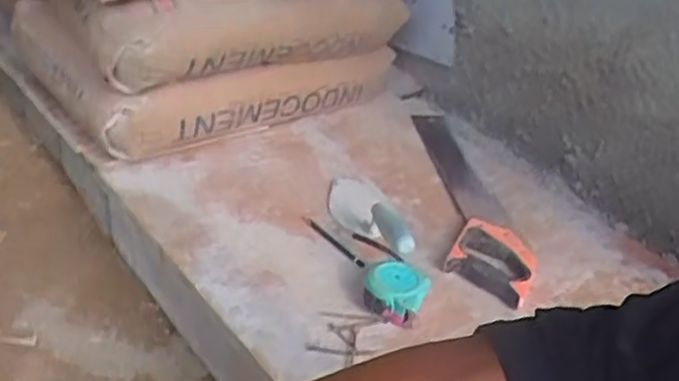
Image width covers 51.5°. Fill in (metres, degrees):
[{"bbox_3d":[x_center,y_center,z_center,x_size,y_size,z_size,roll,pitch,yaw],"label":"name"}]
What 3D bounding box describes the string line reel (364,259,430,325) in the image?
[{"bbox_3d":[0.068,0.127,0.873,0.075,0.038,0.078,4,33,-2],"label":"string line reel"}]

